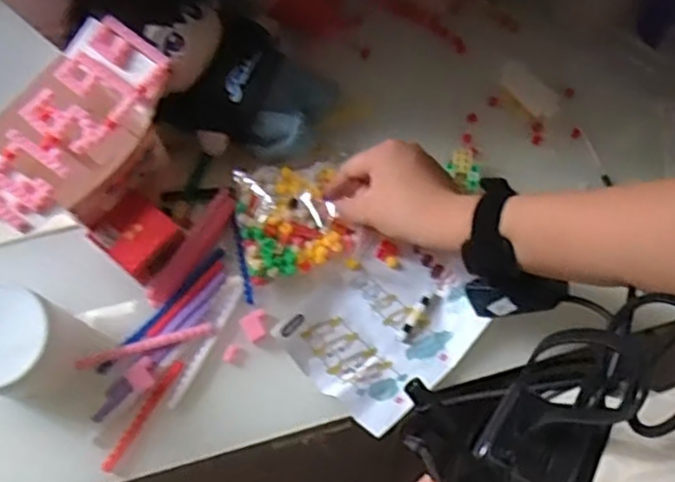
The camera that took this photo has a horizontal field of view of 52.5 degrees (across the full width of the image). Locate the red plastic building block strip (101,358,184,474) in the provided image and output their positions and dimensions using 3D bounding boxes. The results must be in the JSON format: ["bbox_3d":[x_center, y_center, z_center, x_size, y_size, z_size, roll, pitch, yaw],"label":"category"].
[{"bbox_3d":[-0.150,0.134,0.529,0.009,0.006,0.094,32,75,9],"label":"red plastic building block strip"}]

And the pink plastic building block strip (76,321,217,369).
[{"bbox_3d":[-0.150,0.083,0.540,0.107,0.010,0.011,-15,73,-6],"label":"pink plastic building block strip"}]

